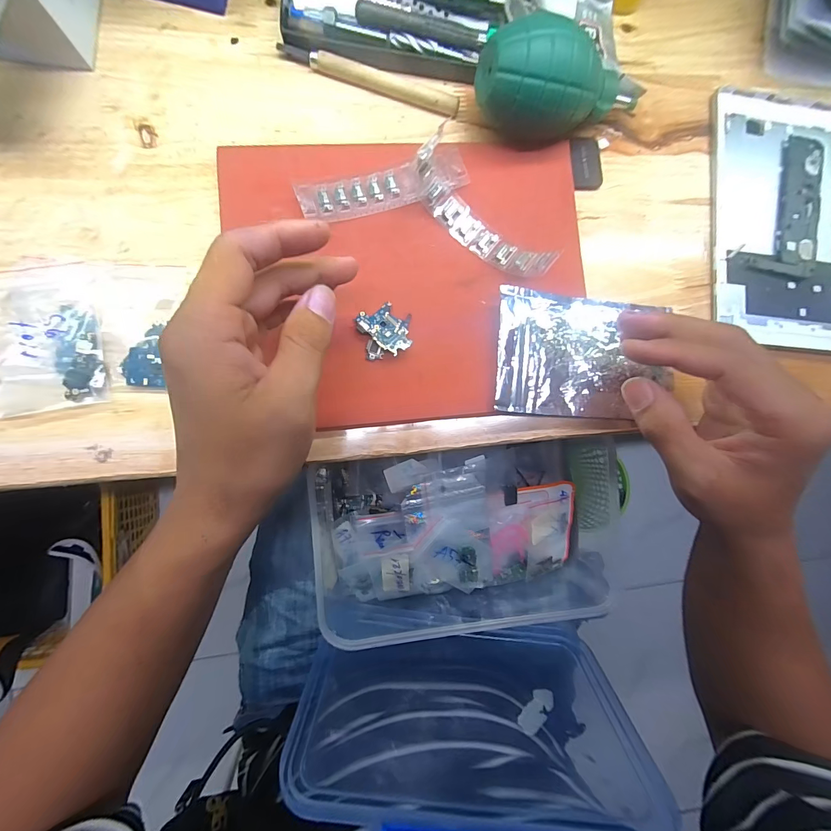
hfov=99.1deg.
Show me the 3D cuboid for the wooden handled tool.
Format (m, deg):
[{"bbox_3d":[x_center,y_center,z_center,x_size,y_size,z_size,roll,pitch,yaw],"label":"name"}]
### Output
[{"bbox_3d":[-0.032,-0.238,0.251,0.129,0.010,0.009,14,84,-4],"label":"wooden handled tool"}]

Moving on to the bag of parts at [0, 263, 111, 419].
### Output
[{"bbox_3d":[-0.229,-0.048,0.218,0.064,0.006,0.086,-11,86,-6],"label":"bag of parts"}]

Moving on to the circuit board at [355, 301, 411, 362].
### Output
[{"bbox_3d":[-0.019,-0.057,0.236,0.034,0.010,0.033,-16,87,-7],"label":"circuit board"}]

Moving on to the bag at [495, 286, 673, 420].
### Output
[{"bbox_3d":[0.117,-0.042,0.246,0.126,0.013,0.083,3,85,-5],"label":"bag"}]

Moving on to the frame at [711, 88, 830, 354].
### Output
[{"bbox_3d":[0.299,-0.156,0.285,0.128,0.012,0.207,4,85,-5],"label":"frame"}]

